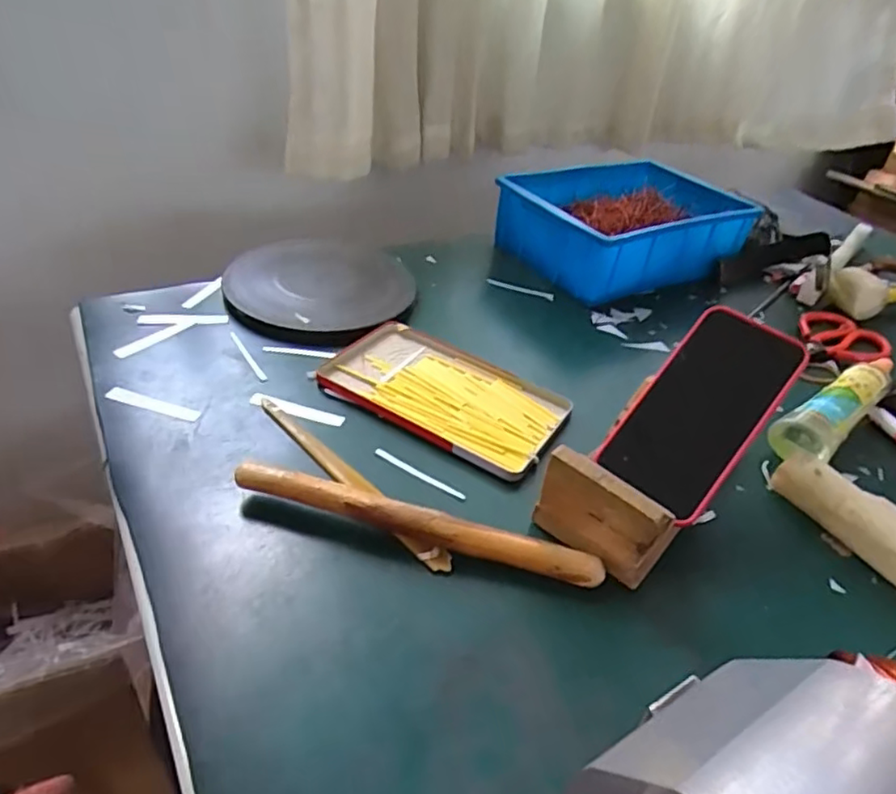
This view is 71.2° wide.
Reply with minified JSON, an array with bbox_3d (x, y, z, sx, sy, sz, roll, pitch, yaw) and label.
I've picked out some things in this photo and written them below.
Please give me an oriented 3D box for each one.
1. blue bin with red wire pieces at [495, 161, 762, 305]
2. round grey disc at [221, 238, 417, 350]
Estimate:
[{"bbox_3d":[0.223,-0.221,0.796,0.289,0.075,0.196,-17,44,-27],"label":"blue bin with red wire pieces"},{"bbox_3d":[-0.134,-0.121,0.664,0.190,0.021,0.221,-4,40,-13],"label":"round grey disc"}]

